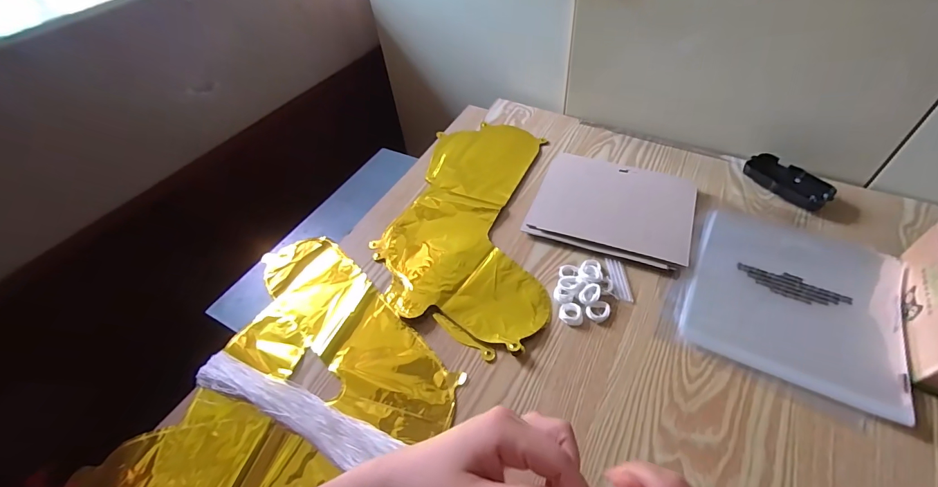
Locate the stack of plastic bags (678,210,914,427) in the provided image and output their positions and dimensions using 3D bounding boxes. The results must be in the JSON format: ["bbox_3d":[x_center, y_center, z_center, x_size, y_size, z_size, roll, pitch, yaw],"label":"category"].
[{"bbox_3d":[0.378,0.054,0.473,0.207,0.014,0.235,23,56,23],"label":"stack of plastic bags"}]

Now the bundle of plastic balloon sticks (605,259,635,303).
[{"bbox_3d":[0.186,0.043,0.506,0.022,0.006,0.063,-3,50,4],"label":"bundle of plastic balloon sticks"}]

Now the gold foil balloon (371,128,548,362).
[{"bbox_3d":[-0.004,-0.045,0.595,0.219,0.015,0.410,2,51,8],"label":"gold foil balloon"}]

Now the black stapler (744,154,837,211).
[{"bbox_3d":[0.451,-0.089,0.577,0.053,0.022,0.107,-37,56,-22],"label":"black stapler"}]

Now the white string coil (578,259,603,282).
[{"bbox_3d":[0.153,0.035,0.510,0.028,0.013,0.040,12,53,16],"label":"white string coil"}]

